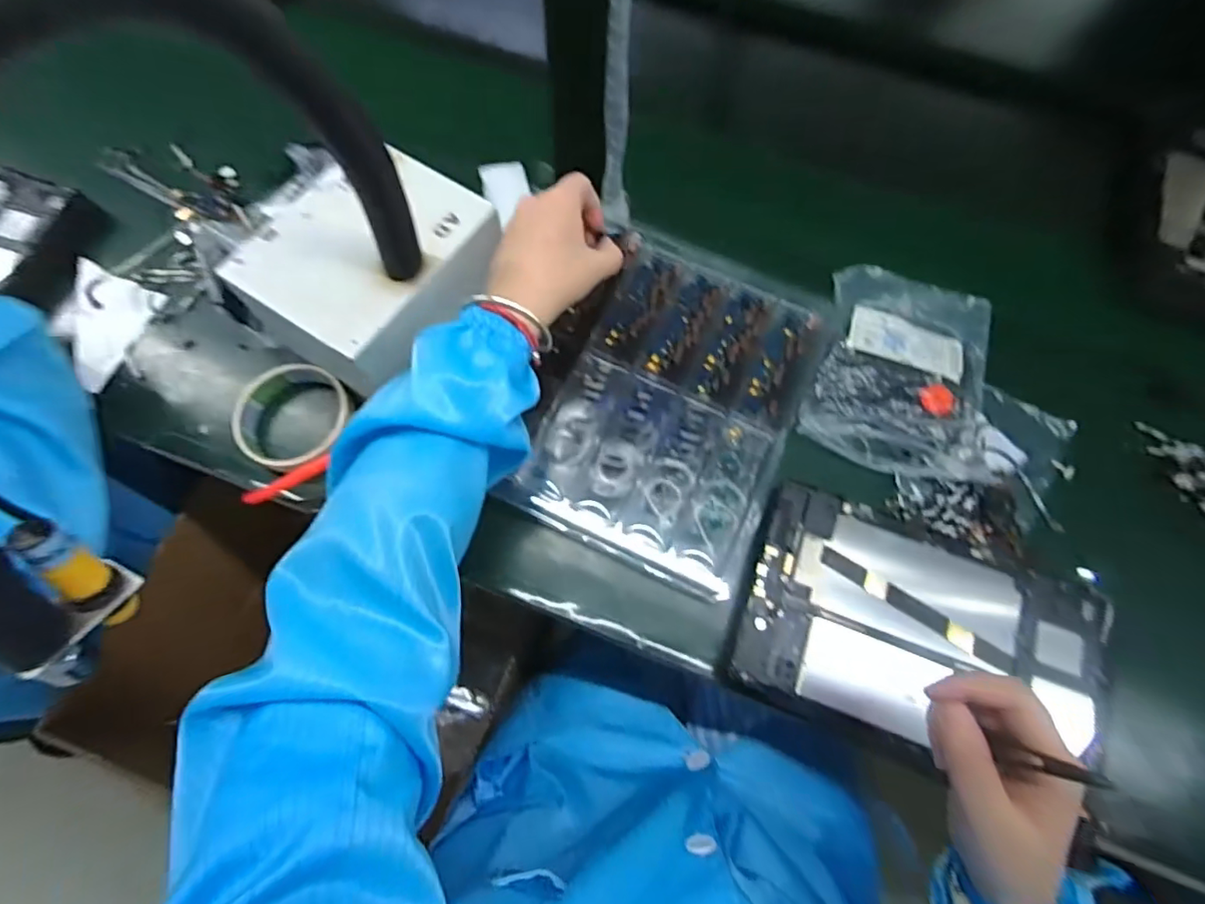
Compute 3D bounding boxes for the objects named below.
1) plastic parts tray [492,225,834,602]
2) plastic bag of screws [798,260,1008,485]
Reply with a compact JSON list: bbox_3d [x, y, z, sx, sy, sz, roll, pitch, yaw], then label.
[{"bbox_3d":[0.055,-0.048,0.459,0.192,0.027,0.275,23,69,9],"label":"plastic parts tray"},{"bbox_3d":[0.252,-0.072,0.467,0.149,0.032,0.180,14,69,2],"label":"plastic bag of screws"}]

